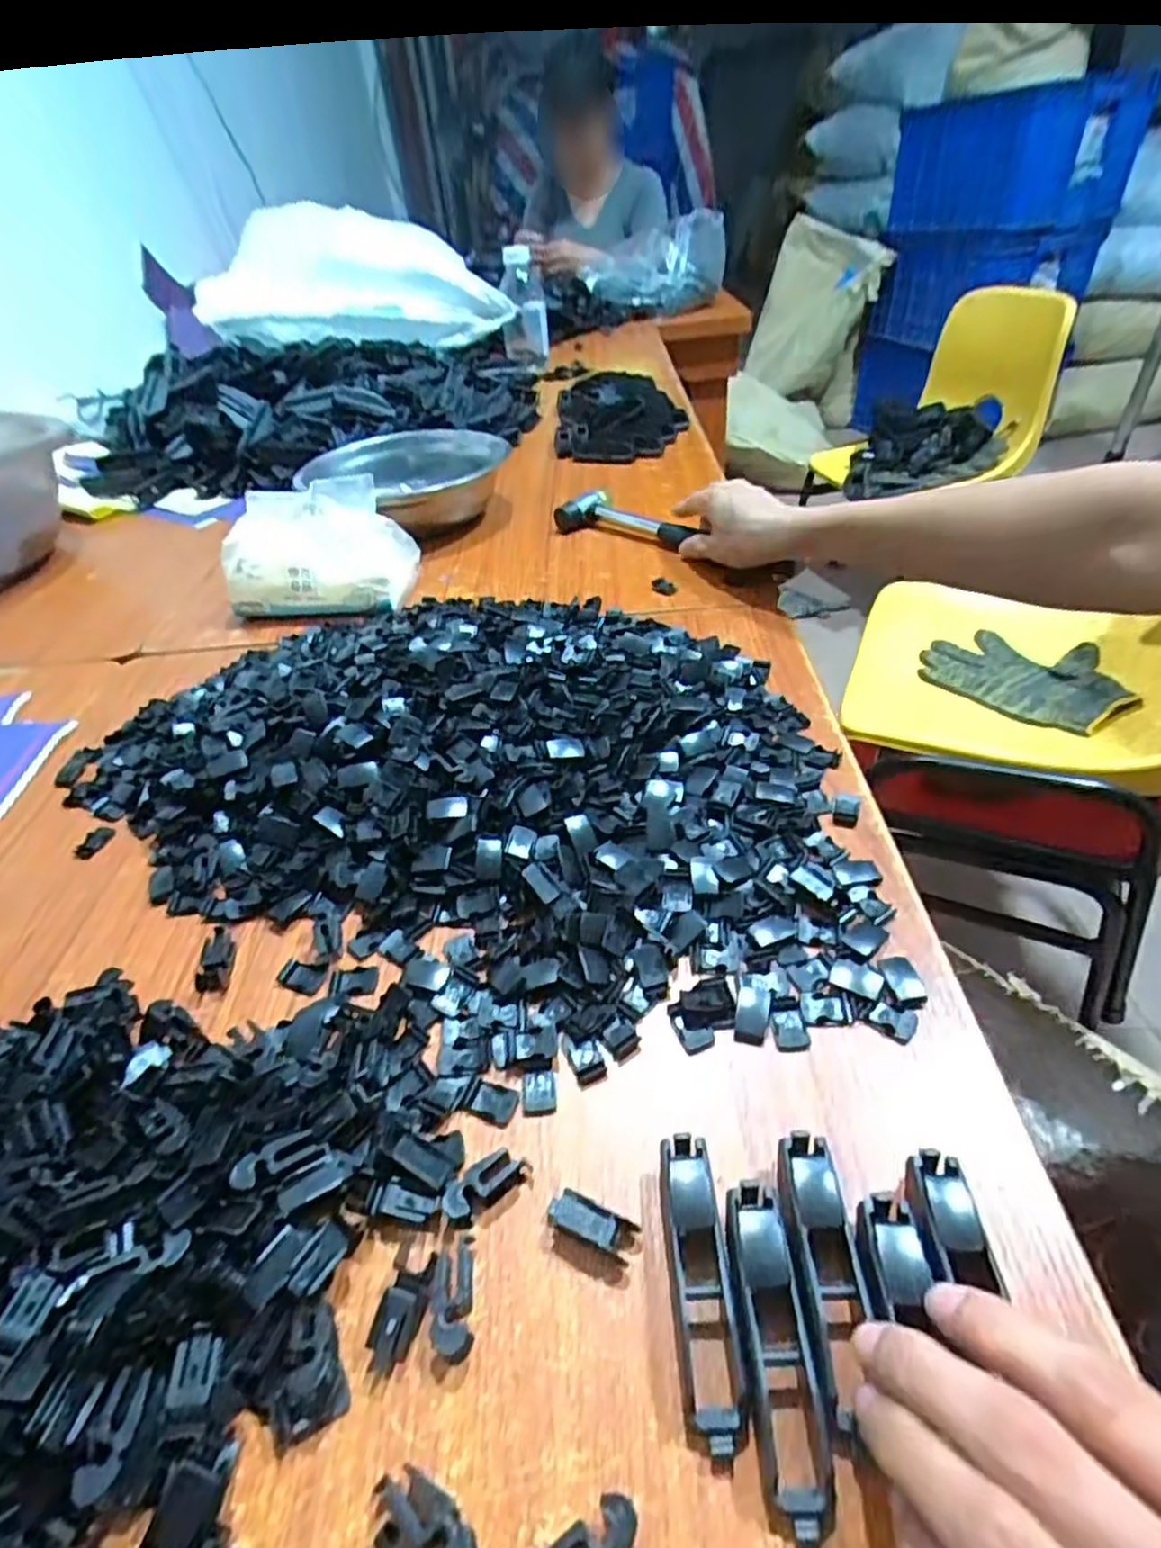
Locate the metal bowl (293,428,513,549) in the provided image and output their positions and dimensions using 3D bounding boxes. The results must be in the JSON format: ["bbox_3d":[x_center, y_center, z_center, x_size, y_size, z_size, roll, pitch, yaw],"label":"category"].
[{"bbox_3d":[-0.169,-0.290,0.703,0.171,0.062,0.181,-4,40,3],"label":"metal bowl"}]

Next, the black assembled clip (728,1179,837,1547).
[{"bbox_3d":[0.054,0.157,0.194,0.017,0.014,0.077,-5,42,2],"label":"black assembled clip"}]

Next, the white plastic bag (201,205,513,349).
[{"bbox_3d":[-0.359,-0.741,1.057,0.377,0.156,0.298,-25,45,-18],"label":"white plastic bag"}]

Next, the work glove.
[{"bbox_3d":[0.479,-0.106,0.761,0.136,0.025,0.198,-32,46,-26],"label":"work glove"}]

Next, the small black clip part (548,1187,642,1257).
[{"bbox_3d":[0.004,0.142,0.222,0.027,0.010,0.011,9,45,17],"label":"small black clip part"}]

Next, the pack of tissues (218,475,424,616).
[{"bbox_3d":[-0.208,-0.179,0.556,0.134,0.080,0.068,-1,43,7],"label":"pack of tissues"}]

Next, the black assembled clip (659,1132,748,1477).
[{"bbox_3d":[0.034,0.149,0.207,0.017,0.015,0.076,-5,42,3],"label":"black assembled clip"}]

